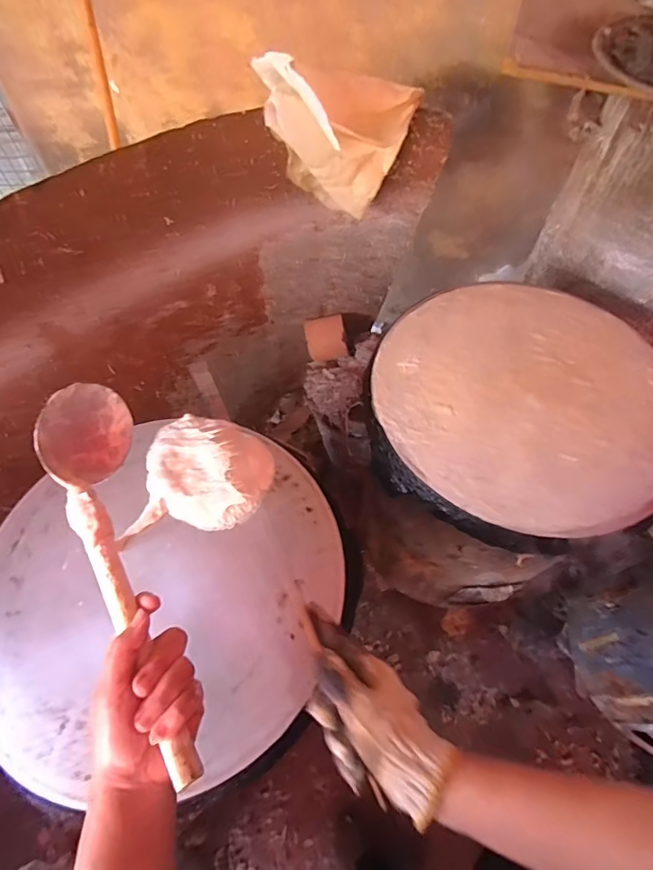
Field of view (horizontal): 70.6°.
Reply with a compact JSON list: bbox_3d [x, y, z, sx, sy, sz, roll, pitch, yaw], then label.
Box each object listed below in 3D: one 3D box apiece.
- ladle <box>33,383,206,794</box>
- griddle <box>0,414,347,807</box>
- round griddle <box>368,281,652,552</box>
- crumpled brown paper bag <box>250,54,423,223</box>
[{"bbox_3d":[-0.174,0.107,0.388,0.068,0.079,0.336,-22,65,-11],"label":"ladle"},{"bbox_3d":[-0.180,0.147,0.481,0.377,0.042,0.341,-11,60,-4],"label":"griddle"},{"bbox_3d":[0.251,-0.054,0.583,0.373,0.032,0.385,26,64,16],"label":"round griddle"},{"bbox_3d":[0.020,-0.351,0.580,0.173,0.181,0.149,-7,60,-2],"label":"crumpled brown paper bag"}]

